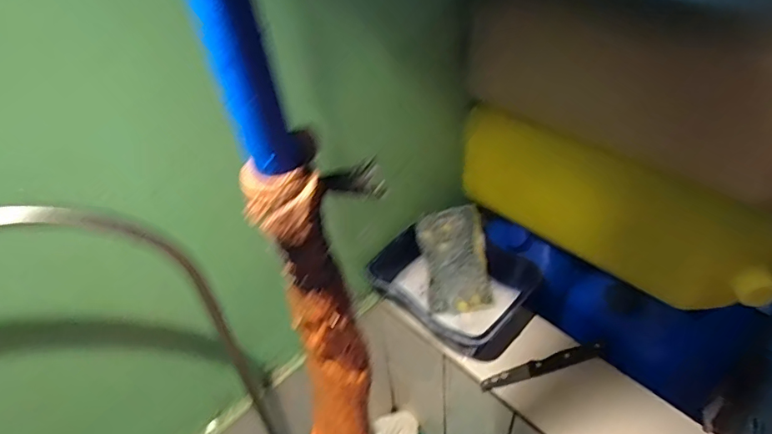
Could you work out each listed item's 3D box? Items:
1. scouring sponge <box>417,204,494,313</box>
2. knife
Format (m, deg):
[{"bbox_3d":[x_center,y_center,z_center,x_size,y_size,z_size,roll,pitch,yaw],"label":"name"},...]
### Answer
[{"bbox_3d":[0.097,0.061,0.698,0.088,0.023,0.143,-12,78,15],"label":"scouring sponge"},{"bbox_3d":[0.206,0.195,0.641,0.169,0.020,0.024,-16,43,-11],"label":"knife"}]

